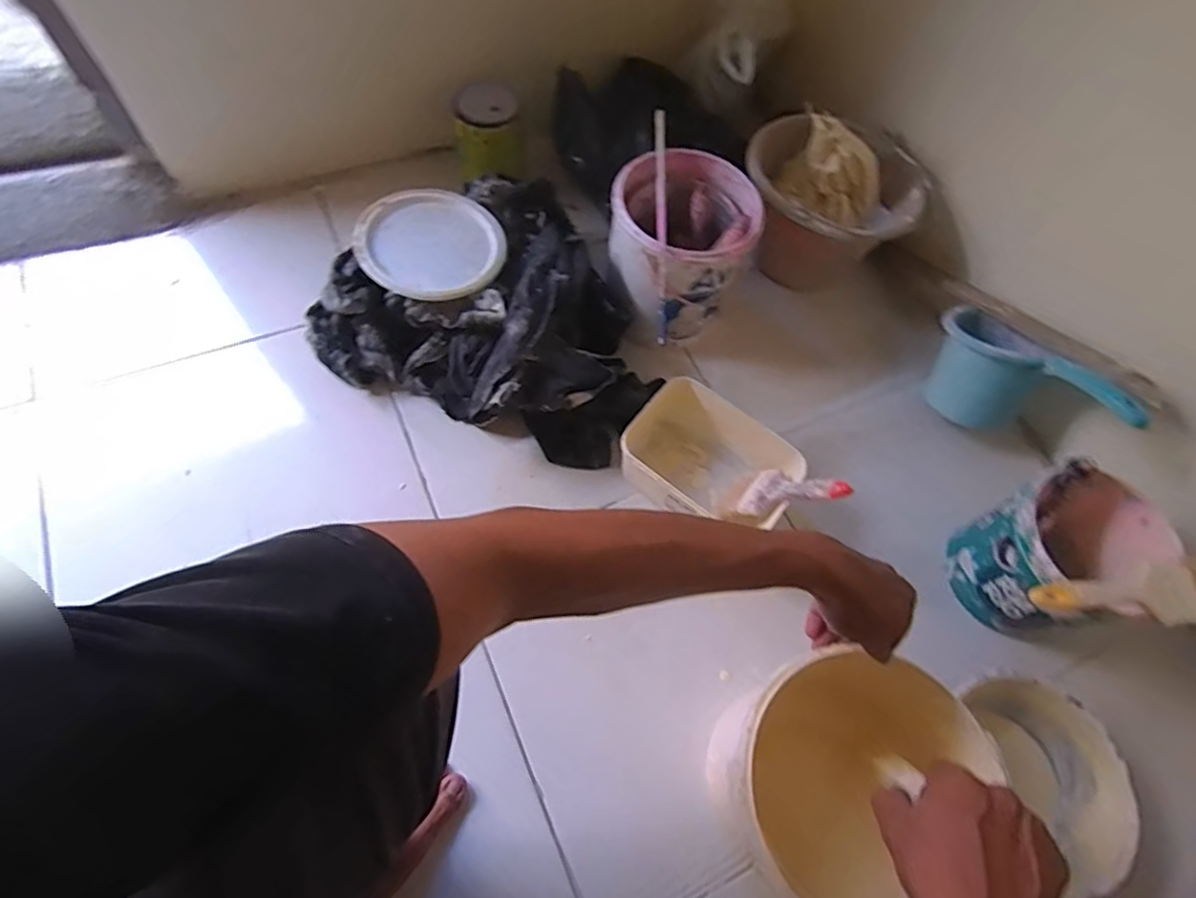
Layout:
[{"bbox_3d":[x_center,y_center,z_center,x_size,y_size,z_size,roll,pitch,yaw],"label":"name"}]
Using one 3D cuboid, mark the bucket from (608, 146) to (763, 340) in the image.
[{"bbox_3d":[0.107,-0.267,0.808,0.187,0.196,0.179,3,64,-5],"label":"bucket"}]

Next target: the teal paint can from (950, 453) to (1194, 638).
[{"bbox_3d":[0.512,0.117,0.679,0.170,0.157,0.149,-28,71,-18],"label":"teal paint can"}]

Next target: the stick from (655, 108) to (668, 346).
[{"bbox_3d":[0.076,-0.280,0.714,0.014,0.019,0.360,5,64,-4],"label":"stick"}]

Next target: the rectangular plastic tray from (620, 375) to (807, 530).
[{"bbox_3d":[0.139,0.015,0.750,0.195,0.091,0.144,35,66,10],"label":"rectangular plastic tray"}]

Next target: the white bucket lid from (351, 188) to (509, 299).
[{"bbox_3d":[-0.207,-0.262,0.755,0.173,0.032,0.161,3,64,-5],"label":"white bucket lid"}]

